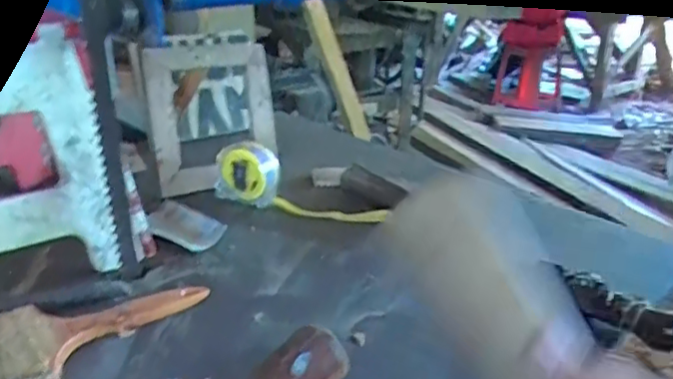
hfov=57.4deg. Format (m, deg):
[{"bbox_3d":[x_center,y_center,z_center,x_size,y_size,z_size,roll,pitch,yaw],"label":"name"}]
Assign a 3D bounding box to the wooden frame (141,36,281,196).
[{"bbox_3d":[-0.139,-0.085,0.693,0.143,0.166,0.043,-8,-5,-25],"label":"wooden frame"}]

